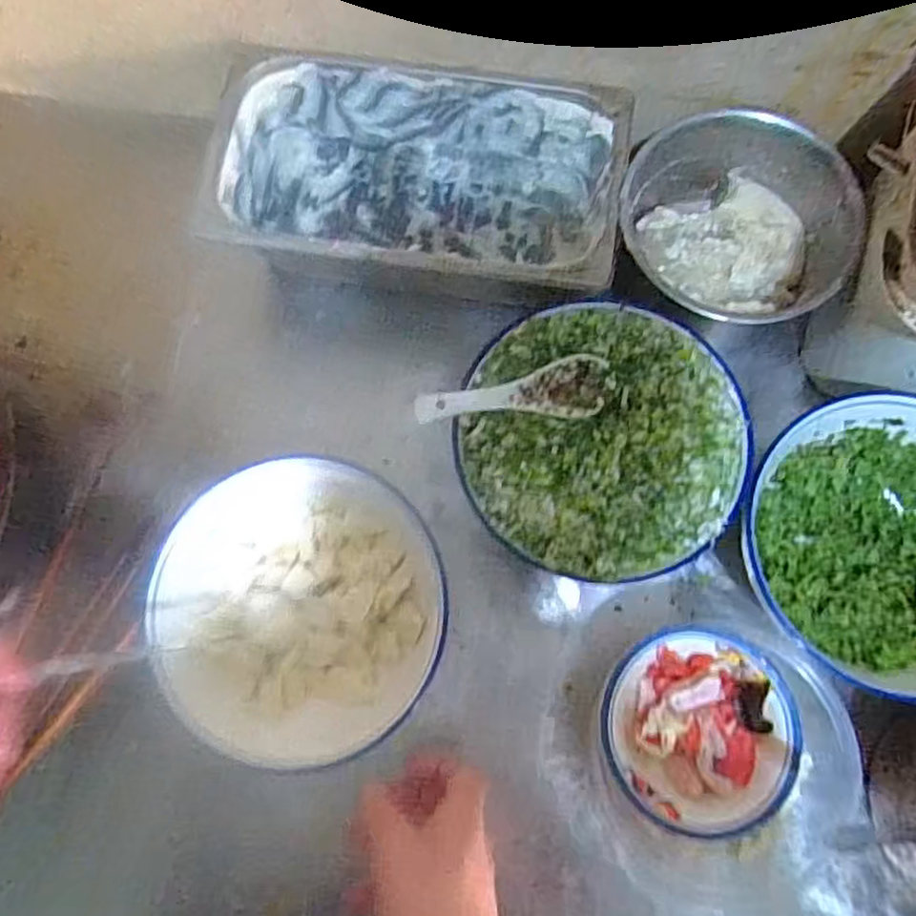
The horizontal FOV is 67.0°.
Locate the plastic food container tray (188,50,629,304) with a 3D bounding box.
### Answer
[{"bbox_3d":[-0.034,-0.216,0.578,0.315,0.102,0.170,8,76,3],"label":"plastic food container tray"}]

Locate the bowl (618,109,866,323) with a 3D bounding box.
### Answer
[{"bbox_3d":[0.210,-0.174,0.555,0.158,0.096,0.166,0,76,1],"label":"bowl"}]

